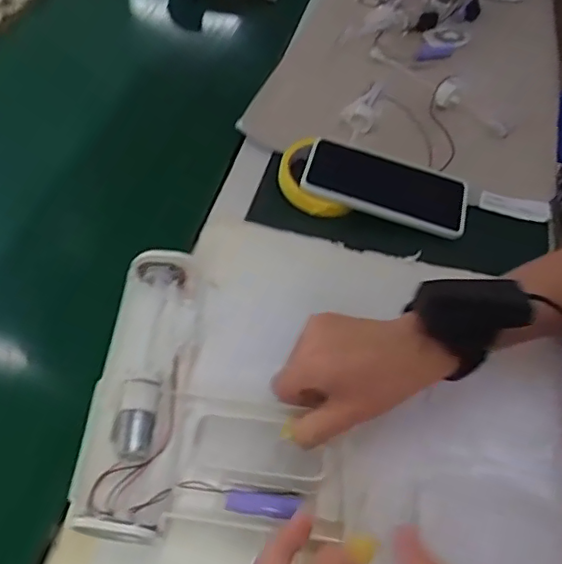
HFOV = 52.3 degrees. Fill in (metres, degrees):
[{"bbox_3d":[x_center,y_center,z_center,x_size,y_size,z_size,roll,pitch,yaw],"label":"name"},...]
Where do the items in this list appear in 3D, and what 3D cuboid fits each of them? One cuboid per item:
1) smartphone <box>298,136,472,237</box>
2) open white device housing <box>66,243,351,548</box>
[{"bbox_3d":[0.108,-0.099,0.588,0.166,0.012,0.078,17,54,1],"label":"smartphone"},{"bbox_3d":[-0.051,0.075,0.417,0.174,0.041,0.205,1,52,0],"label":"open white device housing"}]

